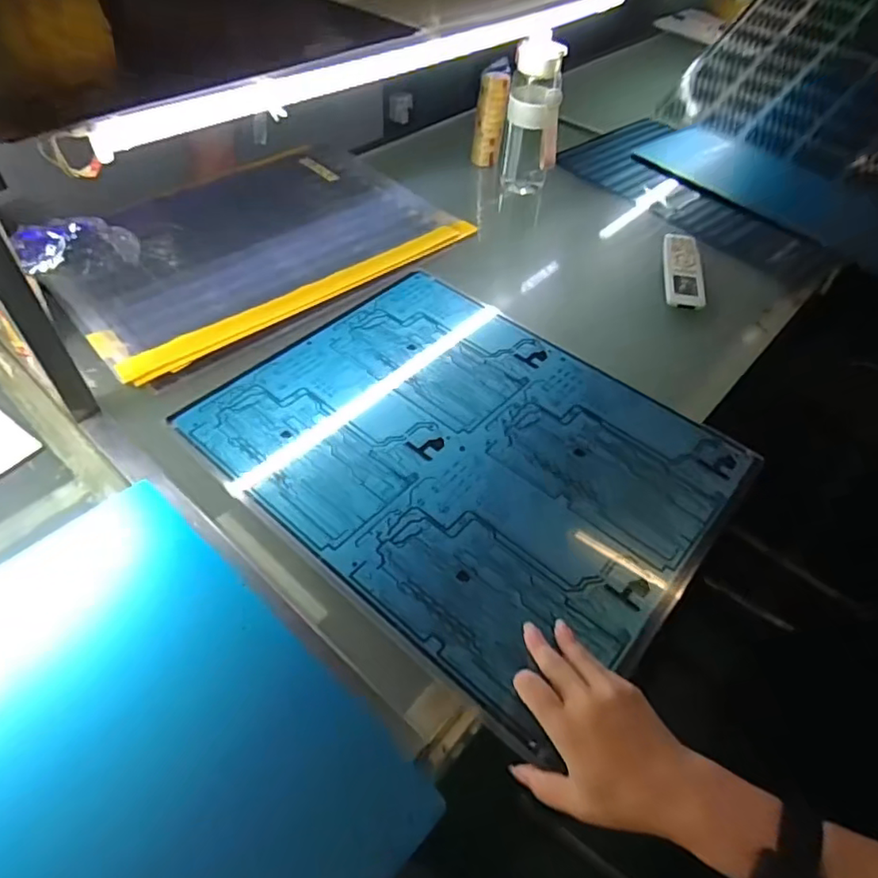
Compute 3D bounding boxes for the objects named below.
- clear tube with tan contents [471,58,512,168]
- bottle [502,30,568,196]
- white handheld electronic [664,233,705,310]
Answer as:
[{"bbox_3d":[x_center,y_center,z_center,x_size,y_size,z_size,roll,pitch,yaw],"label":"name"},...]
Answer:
[{"bbox_3d":[0.091,-0.572,1.052,0.051,0.160,0.050,4,50,-1],"label":"clear tube with tan contents"},{"bbox_3d":[0.153,-0.517,0.974,0.082,0.238,0.084,4,51,-1],"label":"bottle"},{"bbox_3d":[0.364,-0.254,0.880,0.052,0.017,0.175,5,54,8],"label":"white handheld electronic"}]

